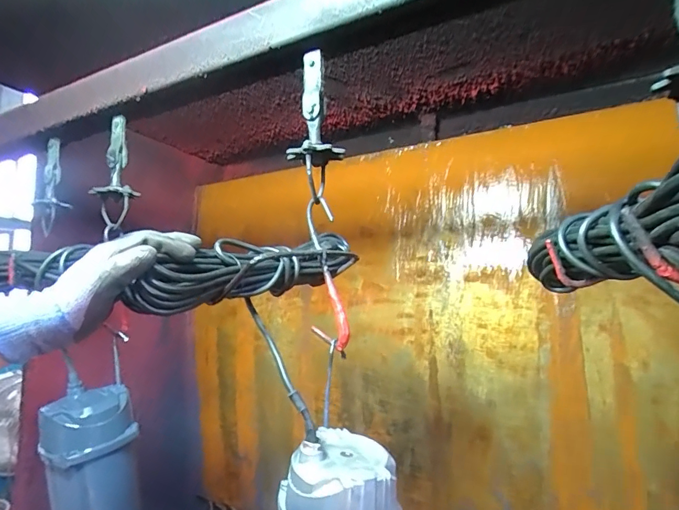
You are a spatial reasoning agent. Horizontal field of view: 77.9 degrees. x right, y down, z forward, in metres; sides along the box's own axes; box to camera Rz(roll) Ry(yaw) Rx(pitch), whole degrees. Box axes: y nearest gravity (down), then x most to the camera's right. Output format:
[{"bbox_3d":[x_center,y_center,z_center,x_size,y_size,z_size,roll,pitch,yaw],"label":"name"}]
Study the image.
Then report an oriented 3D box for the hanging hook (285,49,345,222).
[{"bbox_3d":[-0.033,-0.160,0.553,0.069,0.212,0.061,-2,-7,-4],"label":"hanging hook"}]

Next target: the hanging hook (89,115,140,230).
[{"bbox_3d":[-0.393,-0.144,0.735,0.072,0.185,0.059,0,-8,-24],"label":"hanging hook"}]

